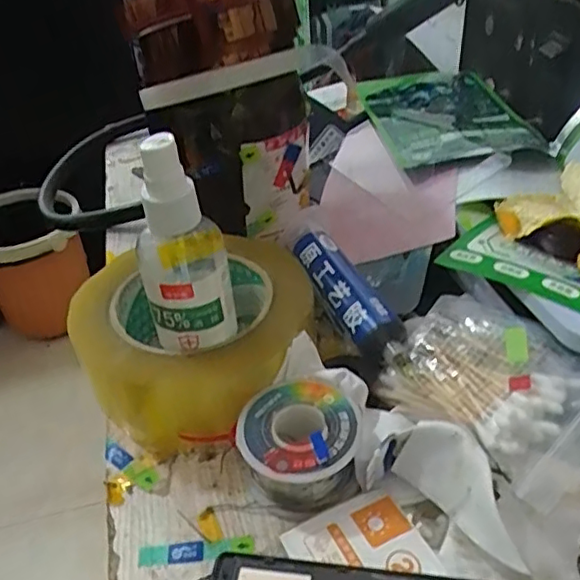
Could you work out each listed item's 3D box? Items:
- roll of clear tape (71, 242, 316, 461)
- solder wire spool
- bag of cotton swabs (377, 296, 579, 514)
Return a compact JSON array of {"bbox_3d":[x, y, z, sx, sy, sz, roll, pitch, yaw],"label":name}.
[{"bbox_3d":[-0.047,0.023,0.320,0.121,0.051,0.111,-3,39,2],"label":"roll of clear tape"},{"bbox_3d":[0.005,0.066,0.269,0.051,0.025,0.052,-3,39,2],"label":"solder wire spool"},{"bbox_3d":[0.089,0.039,0.266,0.071,0.022,0.096,-34,47,-31],"label":"bag of cotton swabs"}]

